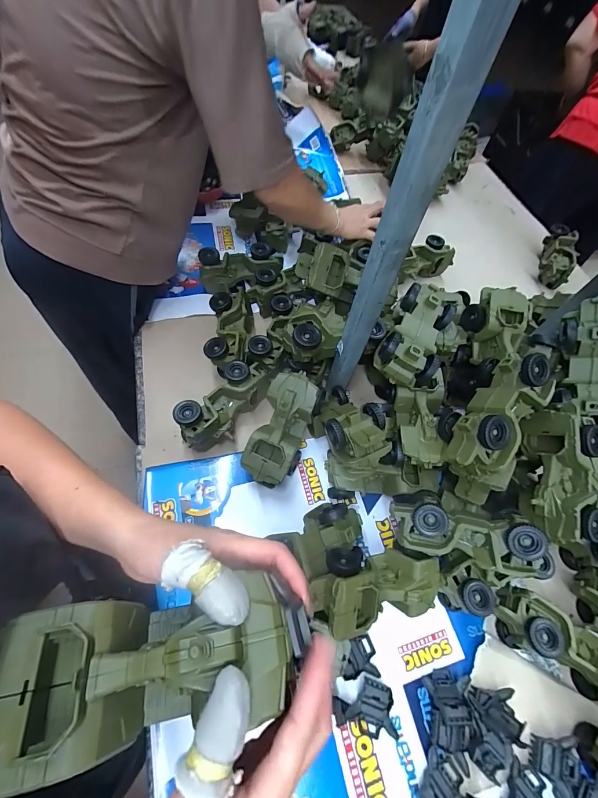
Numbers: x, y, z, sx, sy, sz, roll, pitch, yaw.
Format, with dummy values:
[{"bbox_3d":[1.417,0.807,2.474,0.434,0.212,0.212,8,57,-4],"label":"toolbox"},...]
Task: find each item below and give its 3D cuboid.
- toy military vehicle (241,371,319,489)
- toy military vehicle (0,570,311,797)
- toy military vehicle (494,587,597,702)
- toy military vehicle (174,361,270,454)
[{"bbox_3d":[-0.028,0.048,0.542,0.080,0.058,0.180,20,94,7],"label":"toy military vehicle"},{"bbox_3d":[-0.087,0.161,0.205,0.171,0.056,0.075,-7,62,-7],"label":"toy military vehicle"},{"bbox_3d":[0.353,0.329,0.457,0.161,0.068,0.066,30,63,12],"label":"toy military vehicle"},{"bbox_3d":[-0.127,0.009,0.592,0.080,0.079,0.183,34,64,14],"label":"toy military vehicle"}]

